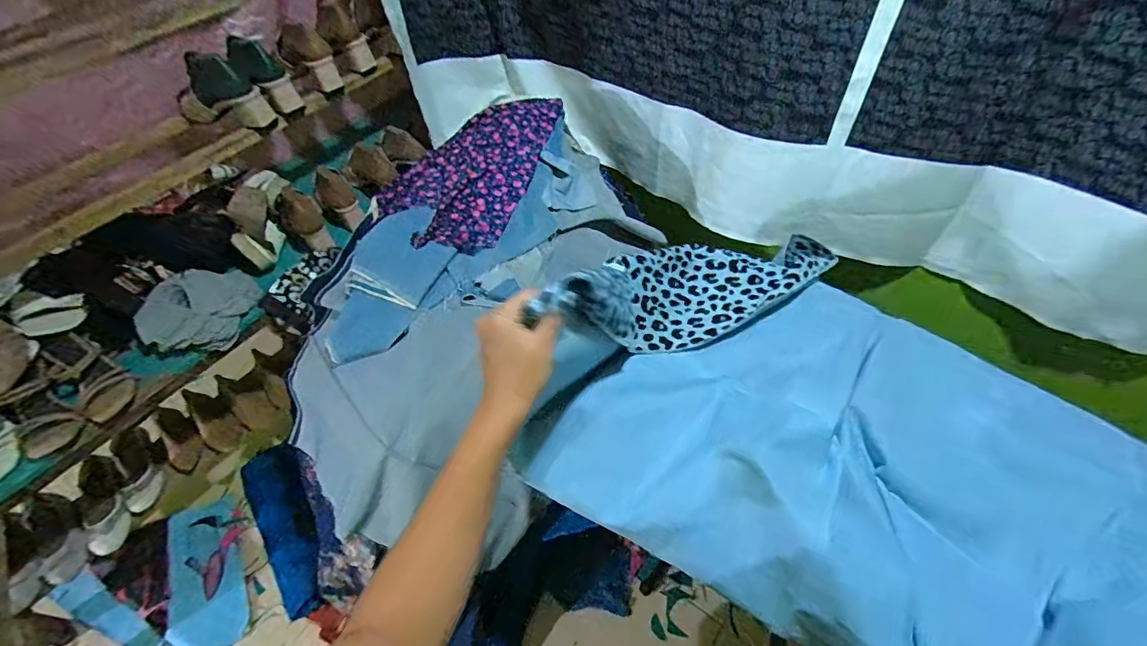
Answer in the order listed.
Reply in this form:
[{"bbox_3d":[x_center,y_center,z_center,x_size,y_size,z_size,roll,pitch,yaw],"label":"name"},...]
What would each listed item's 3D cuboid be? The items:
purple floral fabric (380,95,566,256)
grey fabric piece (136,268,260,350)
[{"bbox_3d":[-0.213,-0.309,0.936,0.306,0.097,0.385,17,54,16],"label":"purple floral fabric"},{"bbox_3d":[-0.744,-0.030,0.962,0.171,0.077,0.203,17,54,16],"label":"grey fabric piece"}]

